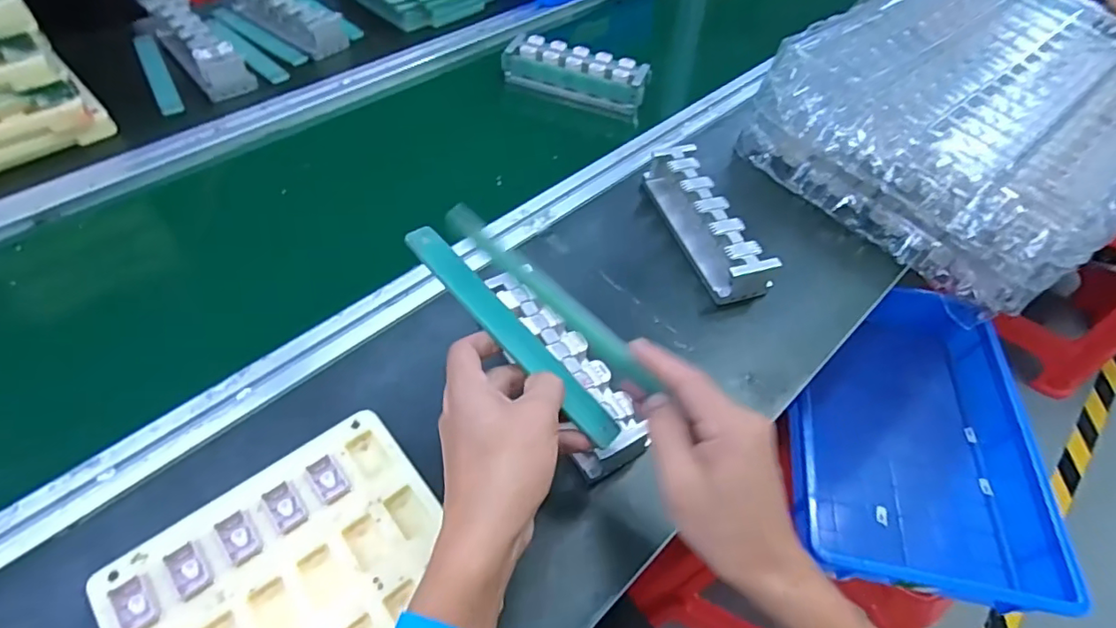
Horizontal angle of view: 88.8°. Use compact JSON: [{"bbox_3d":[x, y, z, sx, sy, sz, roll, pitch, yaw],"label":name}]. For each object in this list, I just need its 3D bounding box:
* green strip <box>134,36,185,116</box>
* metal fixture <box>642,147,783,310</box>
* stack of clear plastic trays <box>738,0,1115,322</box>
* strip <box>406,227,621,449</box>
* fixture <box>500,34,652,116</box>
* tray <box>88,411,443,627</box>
[{"bbox_3d":[-0.511,-0.307,0.730,0.024,0.008,0.192,-25,59,-22],"label":"green strip"},{"bbox_3d":[0.154,-0.101,0.605,0.059,0.047,0.190,-14,55,-15],"label":"metal fixture"},{"bbox_3d":[0.528,-0.262,0.712,0.522,0.116,0.362,-33,62,-26],"label":"stack of clear plastic trays"},{"bbox_3d":[-0.032,0.013,0.388,0.194,0.010,0.026,45,61,9],"label":"strip"},{"bbox_3d":[0.024,-0.328,0.782,0.196,0.053,0.058,18,53,9],"label":"fixture"},{"bbox_3d":[-0.166,0.184,0.372,0.196,0.028,0.175,-33,62,-26],"label":"tray"}]

